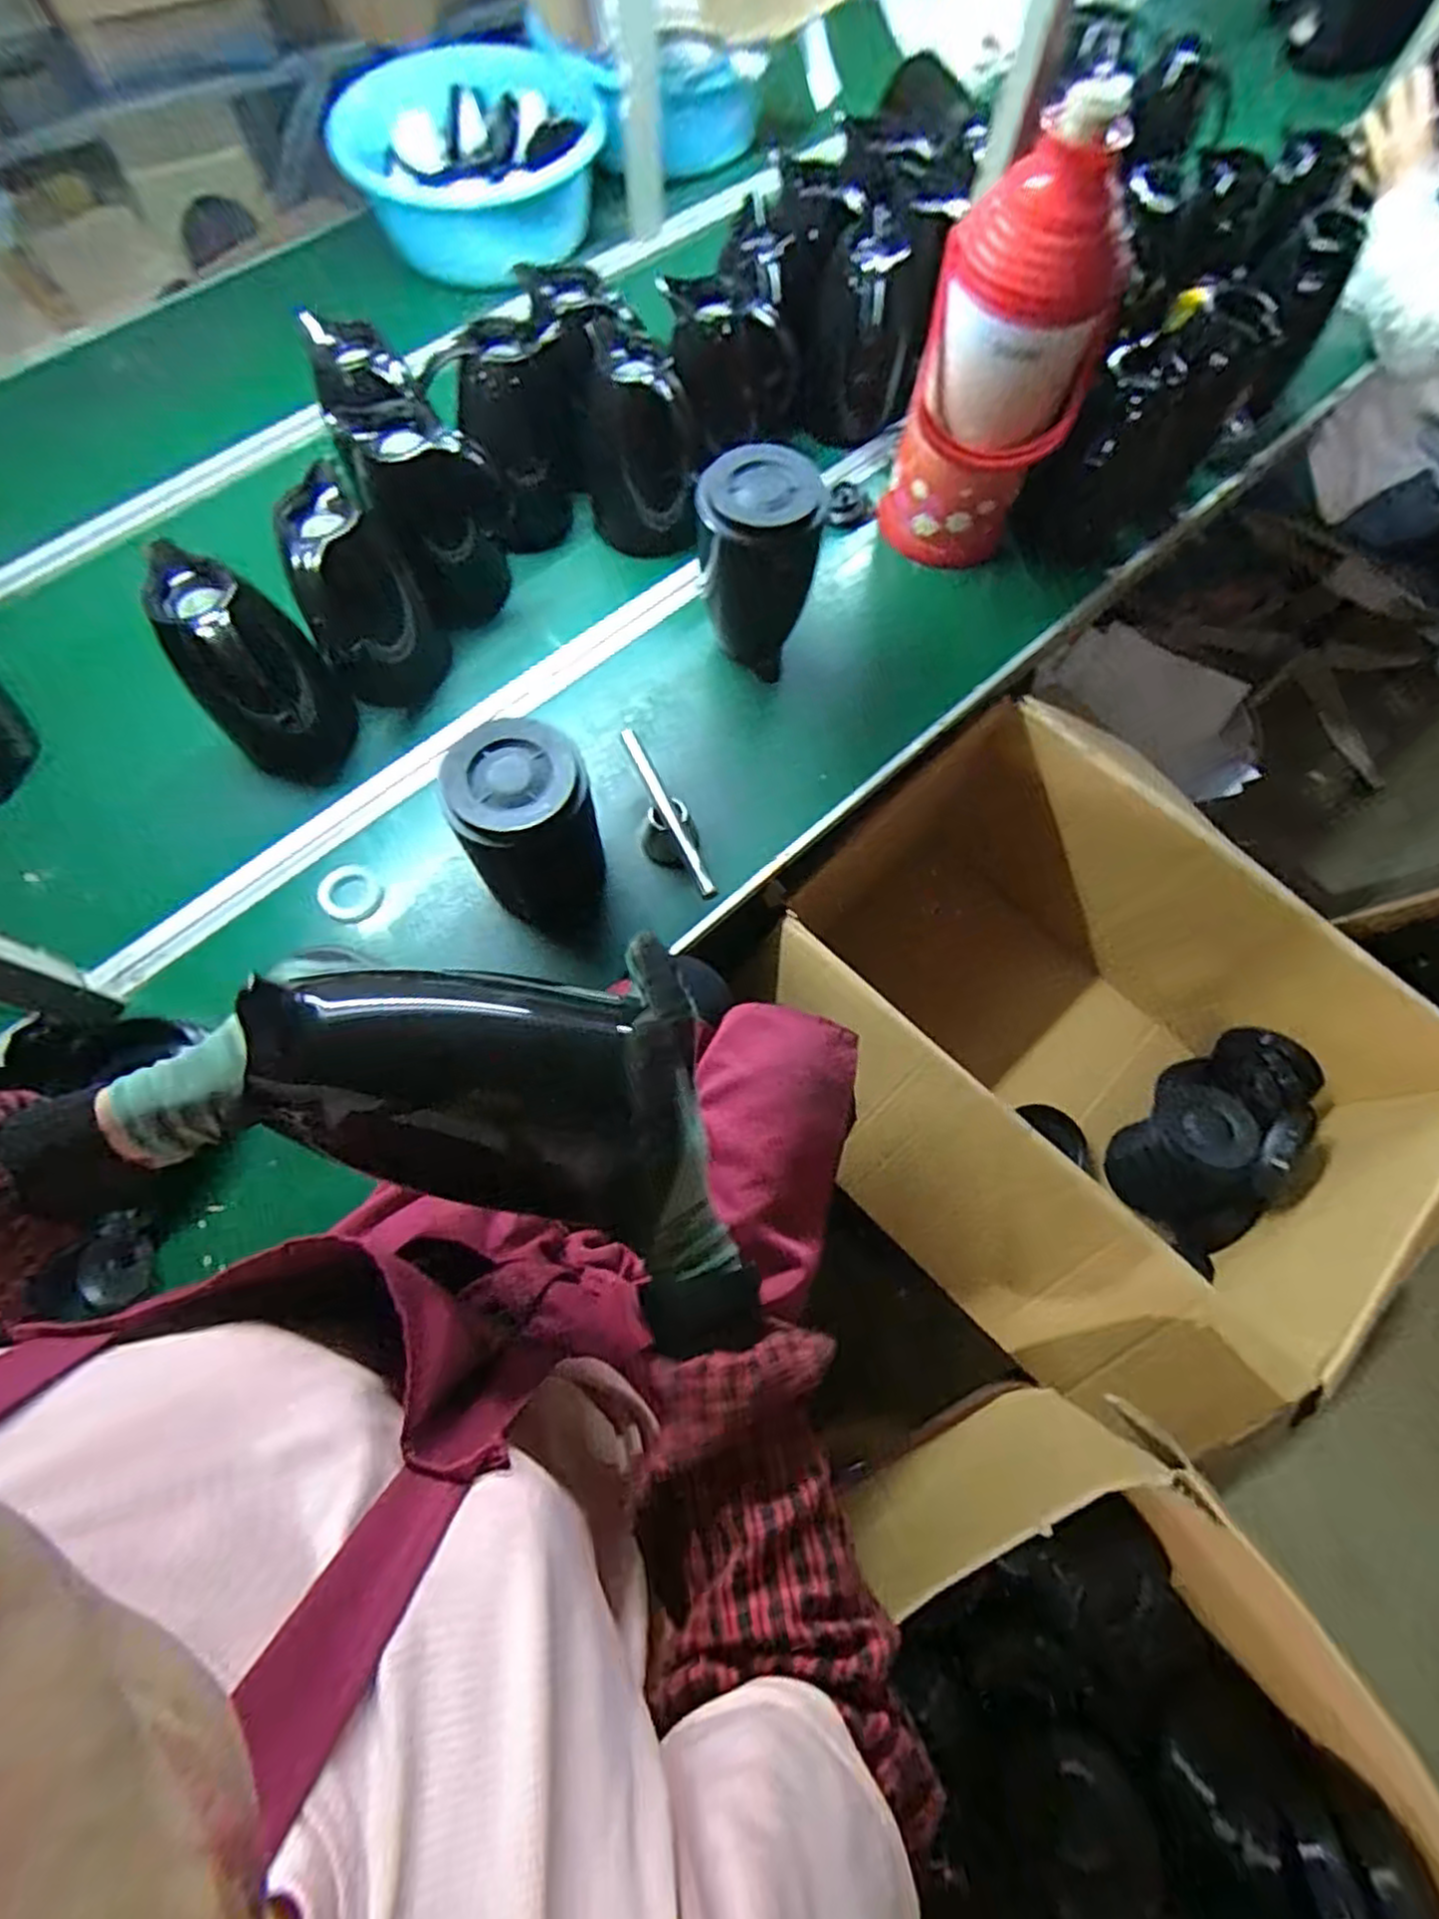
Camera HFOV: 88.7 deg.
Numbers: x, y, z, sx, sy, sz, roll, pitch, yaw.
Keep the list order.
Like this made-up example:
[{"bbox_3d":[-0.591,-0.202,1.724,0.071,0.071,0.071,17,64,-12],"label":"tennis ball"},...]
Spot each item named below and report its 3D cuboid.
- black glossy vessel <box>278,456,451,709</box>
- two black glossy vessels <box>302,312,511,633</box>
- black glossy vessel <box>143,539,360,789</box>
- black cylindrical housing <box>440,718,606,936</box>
[{"bbox_3d":[-0.379,-0.378,0.784,0.107,0.225,0.101,10,71,3],"label":"black glossy vessel"},{"bbox_3d":[-0.332,-0.547,0.844,0.145,0.218,0.245,-29,73,-10],"label":"two black glossy vessels"},{"bbox_3d":[-0.464,-0.286,0.745,0.107,0.215,0.121,-5,71,-3],"label":"black glossy vessel"},{"bbox_3d":[-0.174,-0.123,0.696,0.115,0.175,0.113,0,71,-1],"label":"black cylindrical housing"}]

